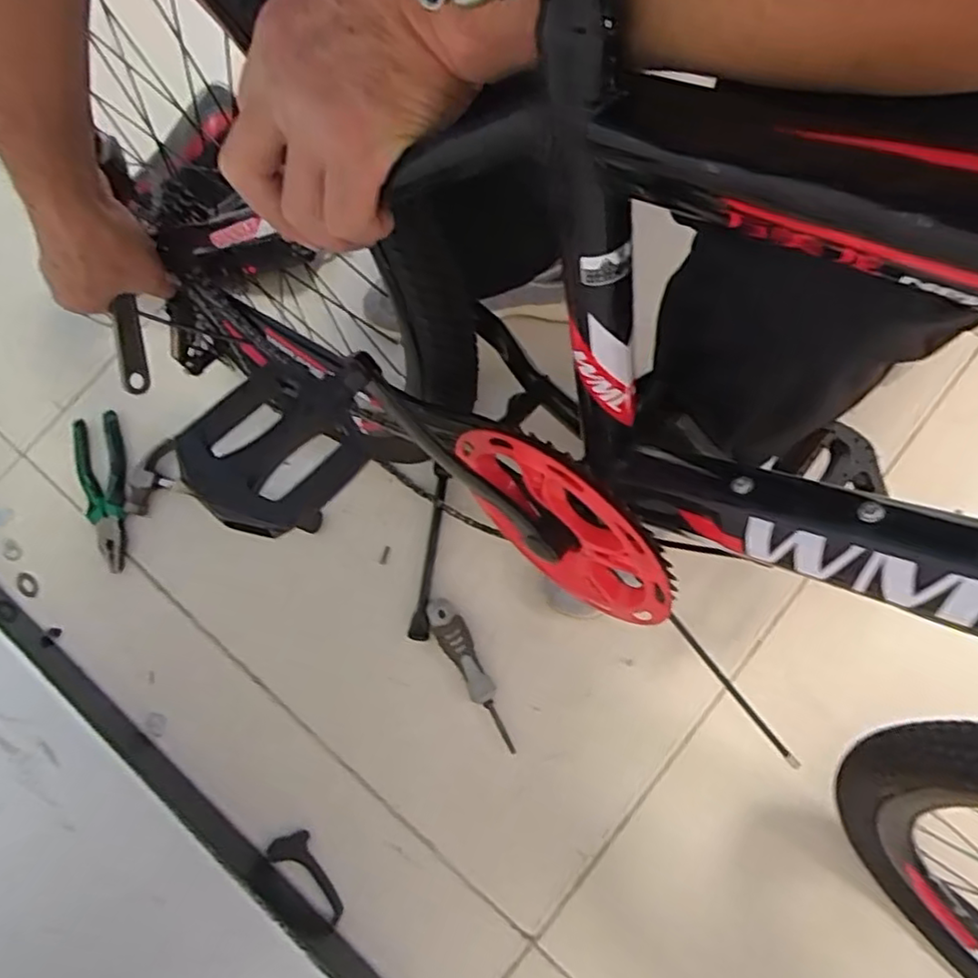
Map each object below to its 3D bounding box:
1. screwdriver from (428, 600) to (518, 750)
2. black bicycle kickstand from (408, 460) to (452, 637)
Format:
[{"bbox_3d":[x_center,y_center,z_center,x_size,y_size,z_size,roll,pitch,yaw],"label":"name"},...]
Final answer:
[{"bbox_3d":[-0.016,0.189,0.680,0.032,0.029,0.166,-30,77,-10],"label":"screwdriver"},{"bbox_3d":[-0.064,0.069,0.718,0.019,0.027,0.188,8,74,0],"label":"black bicycle kickstand"}]

